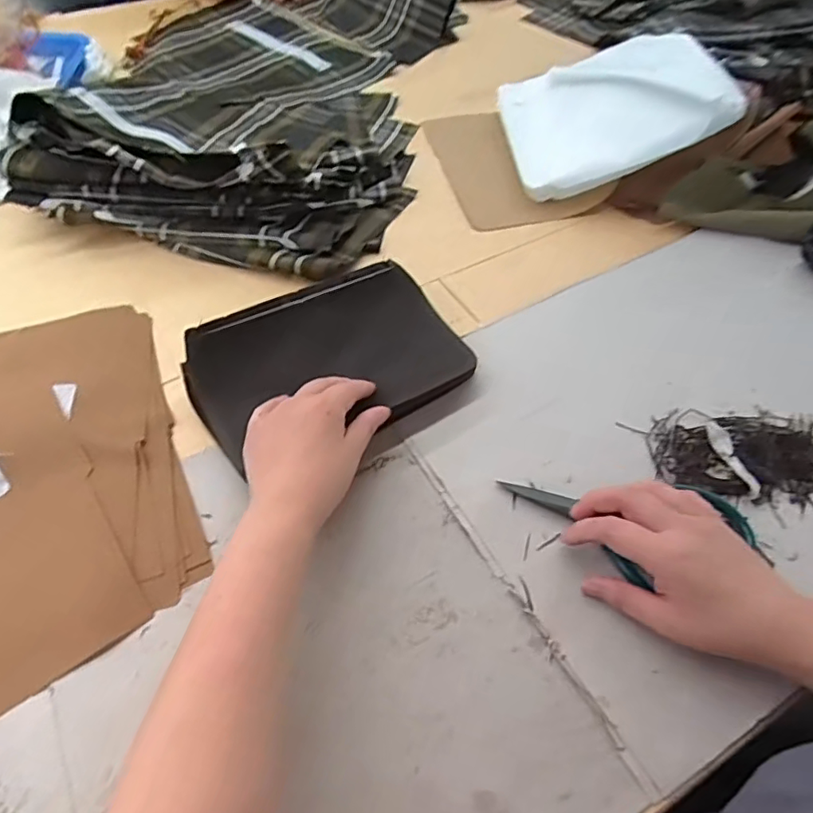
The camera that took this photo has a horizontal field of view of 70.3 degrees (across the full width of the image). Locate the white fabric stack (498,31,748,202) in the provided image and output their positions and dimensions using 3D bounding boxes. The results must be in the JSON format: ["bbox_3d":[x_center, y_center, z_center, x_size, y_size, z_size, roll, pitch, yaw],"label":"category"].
[{"bbox_3d":[0.247,-0.362,0.699,0.250,0.044,0.207,-20,60,17],"label":"white fabric stack"}]

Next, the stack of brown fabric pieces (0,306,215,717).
[{"bbox_3d":[-0.302,0.051,0.449,0.240,0.022,0.325,-25,58,-18],"label":"stack of brown fabric pieces"}]

